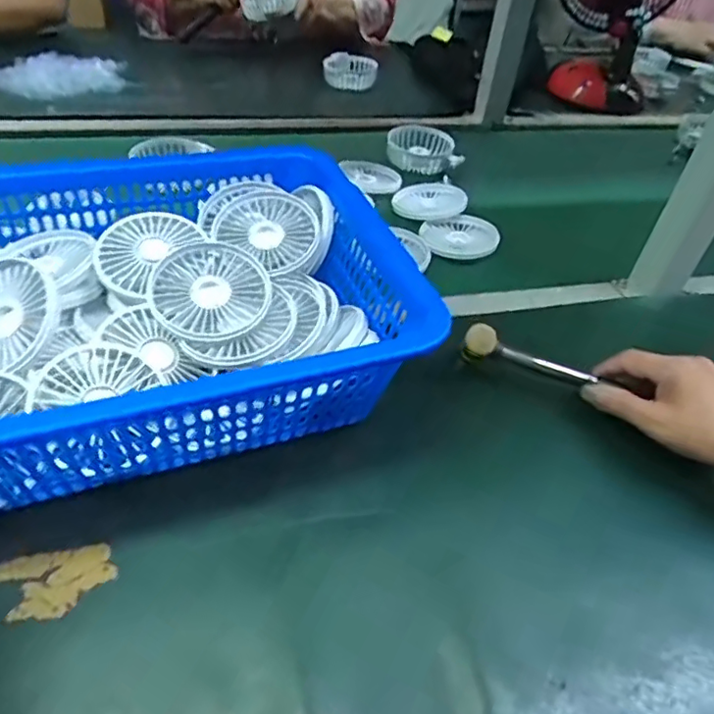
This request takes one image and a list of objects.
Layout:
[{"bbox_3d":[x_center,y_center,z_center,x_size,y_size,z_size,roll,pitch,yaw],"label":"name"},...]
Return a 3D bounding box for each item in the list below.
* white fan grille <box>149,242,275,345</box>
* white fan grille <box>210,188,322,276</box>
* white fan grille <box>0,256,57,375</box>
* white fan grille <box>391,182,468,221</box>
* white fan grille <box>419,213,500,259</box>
[{"bbox_3d":[-0.111,-0.048,0.442,0.087,0.015,0.085,4,63,-8],"label":"white fan grille"},{"bbox_3d":[-0.077,-0.110,0.495,0.089,0.015,0.089,0,62,0],"label":"white fan grille"},{"bbox_3d":[-0.252,-0.030,0.412,0.084,0.010,0.086,-34,72,5],"label":"white fan grille"},{"bbox_3d":[0.084,-0.198,0.713,0.082,0.020,0.088,3,43,-2],"label":"white fan grille"},{"bbox_3d":[0.118,-0.141,0.666,0.089,0.016,0.086,6,43,2],"label":"white fan grille"}]

